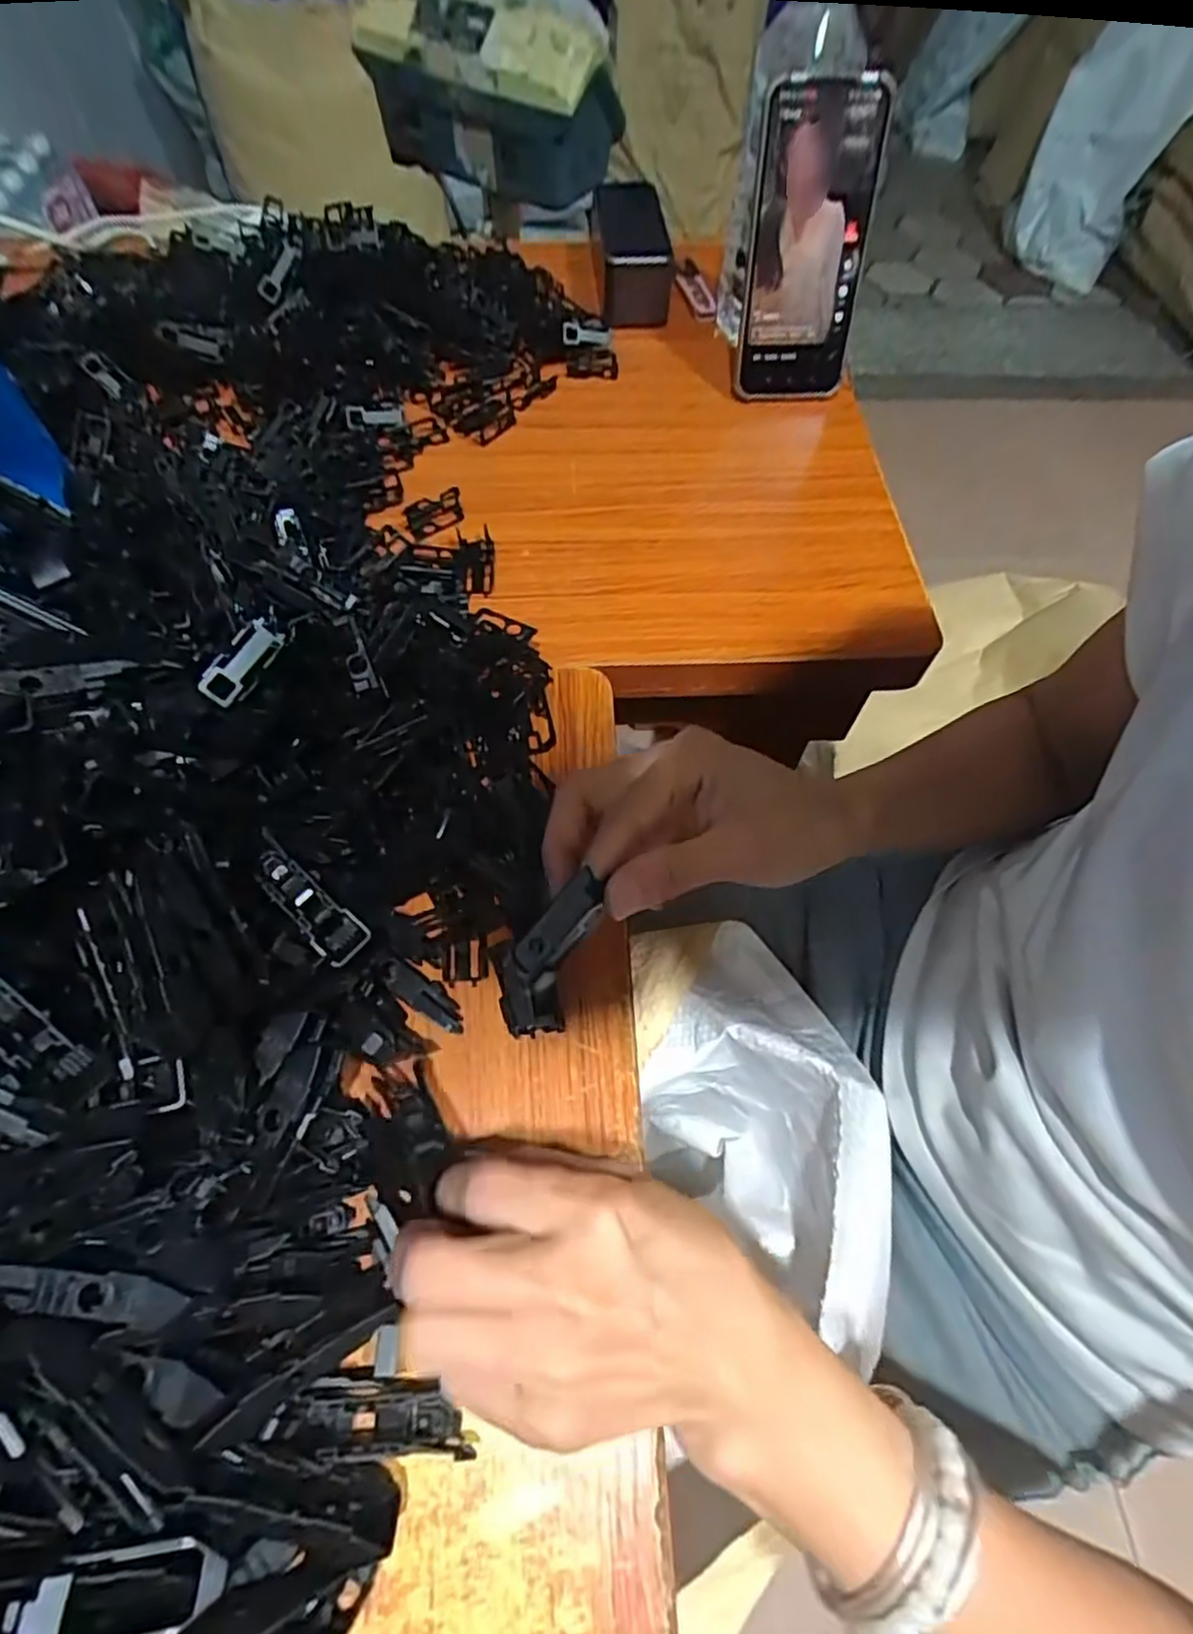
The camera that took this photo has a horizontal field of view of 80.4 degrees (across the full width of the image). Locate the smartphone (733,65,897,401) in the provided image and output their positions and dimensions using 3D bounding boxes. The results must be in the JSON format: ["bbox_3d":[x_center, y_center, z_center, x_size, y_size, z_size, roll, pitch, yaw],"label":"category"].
[{"bbox_3d":[0.142,-0.376,0.472,0.081,0.169,0.017,-2,44,-5],"label":"smartphone"}]

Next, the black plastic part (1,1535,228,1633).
[{"bbox_3d":[-0.125,0.207,0.187,0.050,0.008,0.019,20,56,-30],"label":"black plastic part"}]

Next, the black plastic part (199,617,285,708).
[{"bbox_3d":[-0.154,-0.067,0.305,0.015,0.014,0.039,34,80,16],"label":"black plastic part"}]

